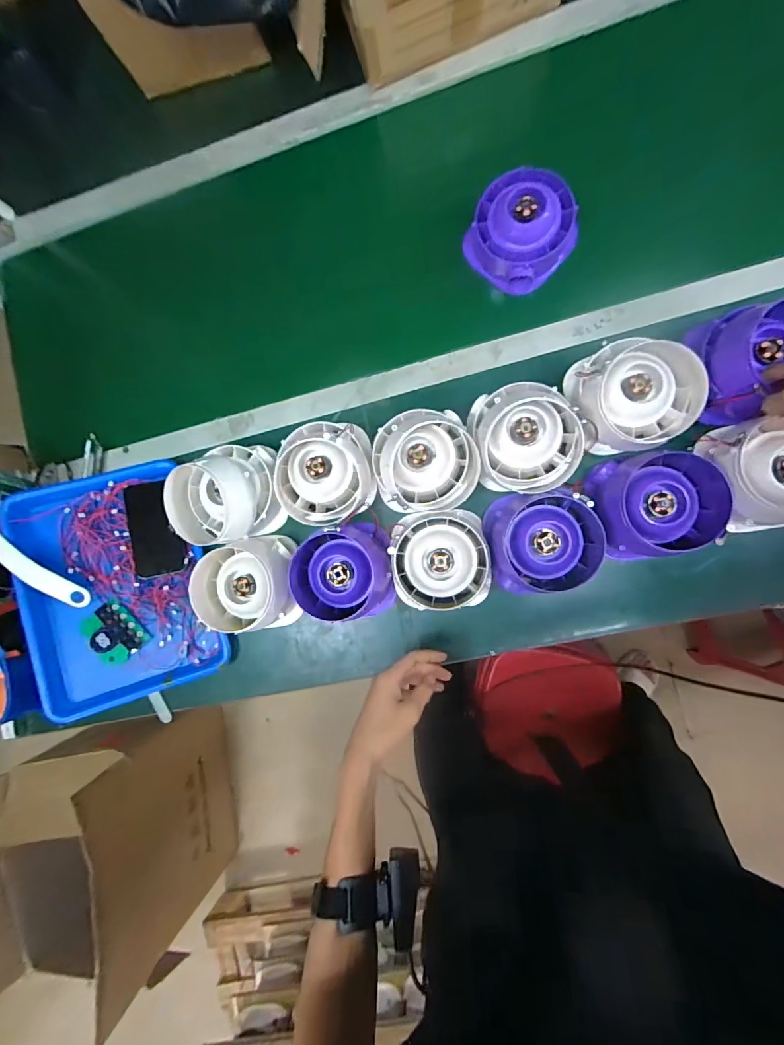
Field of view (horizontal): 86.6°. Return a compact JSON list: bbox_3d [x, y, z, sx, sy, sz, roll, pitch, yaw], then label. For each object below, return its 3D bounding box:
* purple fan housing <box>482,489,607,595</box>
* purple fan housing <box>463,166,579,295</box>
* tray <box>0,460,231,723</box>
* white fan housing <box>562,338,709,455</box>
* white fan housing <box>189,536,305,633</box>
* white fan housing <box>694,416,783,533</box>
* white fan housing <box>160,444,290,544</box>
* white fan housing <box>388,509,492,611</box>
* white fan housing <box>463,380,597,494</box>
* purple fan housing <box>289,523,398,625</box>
[{"bbox_3d":[0.200,0.028,0.548,0.141,0.082,0.131,-8,87,9],"label":"purple fan housing"},{"bbox_3d":[0.179,-0.402,0.572,0.126,0.075,0.121,0,88,9],"label":"purple fan housing"},{"bbox_3d":[-0.416,0.091,0.627,0.251,0.054,0.346,-16,87,-20],"label":"tray"},{"bbox_3d":[0.293,-0.155,0.524,0.139,0.095,0.144,-30,84,7],"label":"white fan housing"},{"bbox_3d":[-0.199,0.092,0.606,0.142,0.100,0.136,-5,87,9],"label":"white fan housing"},{"bbox_3d":[0.460,-0.062,0.488,0.135,0.071,0.129,-13,86,8],"label":"white fan housing"},{"bbox_3d":[-0.240,-0.041,0.601,0.153,0.101,0.140,-3,87,9],"label":"white fan housing"},{"bbox_3d":[0.067,0.052,0.576,0.130,0.082,0.129,-6,87,9],"label":"white fan housing"},{"bbox_3d":[0.181,-0.113,0.542,0.145,0.091,0.142,0,88,9],"label":"white fan housing"},{"bbox_3d":[-0.063,0.068,0.582,0.125,0.093,0.131,-6,87,9],"label":"purple fan housing"}]

